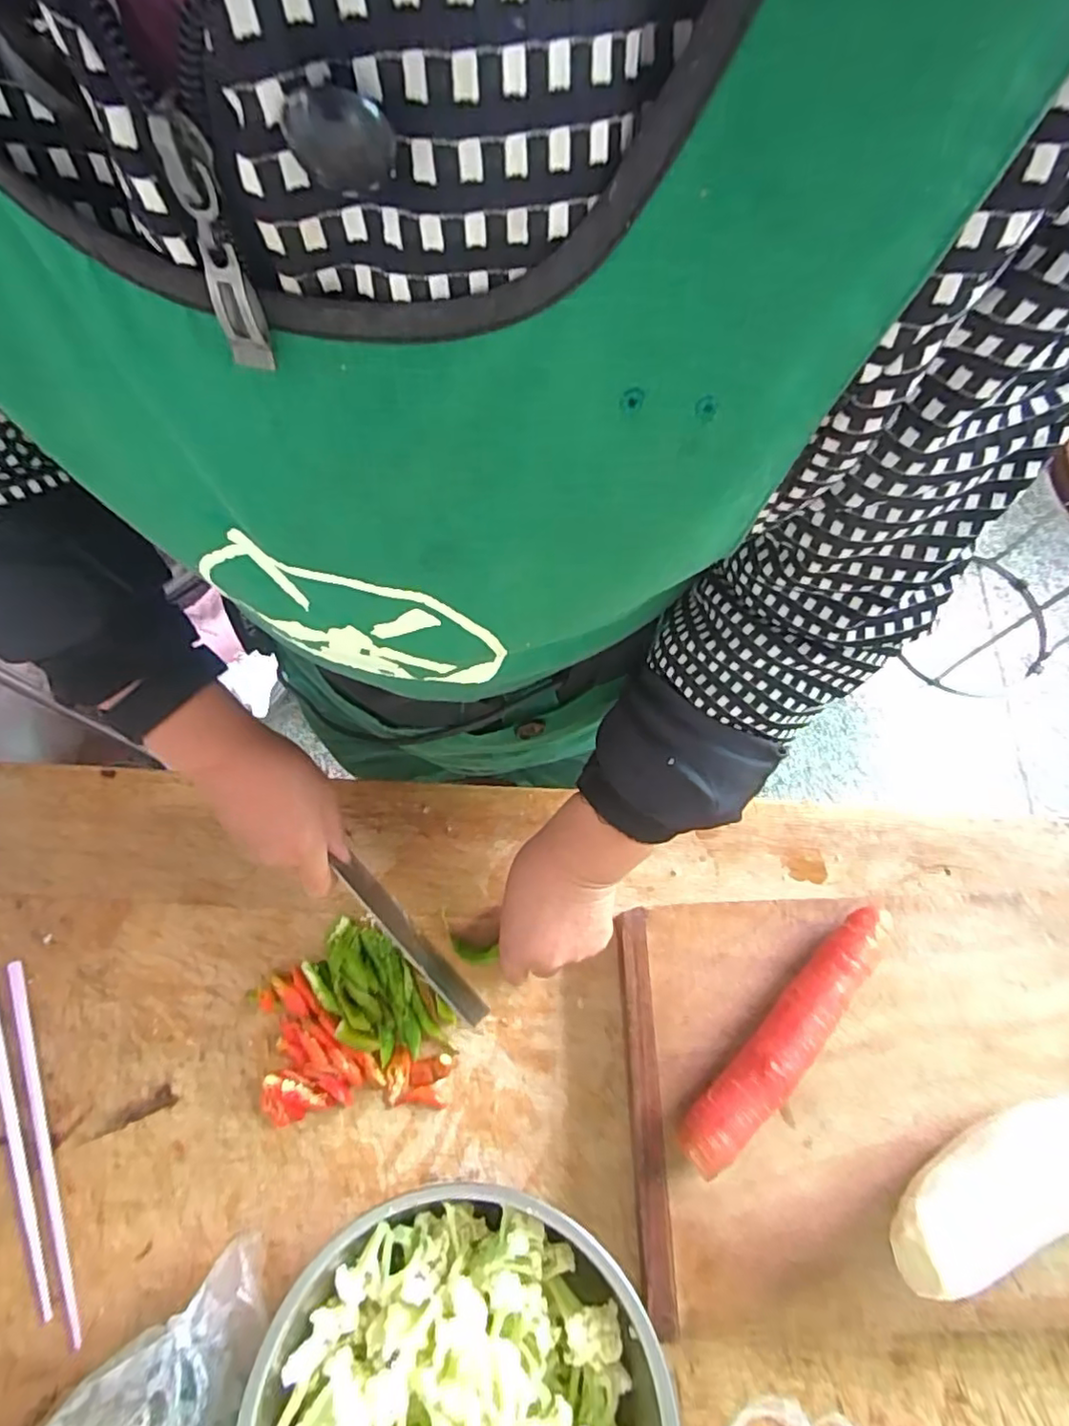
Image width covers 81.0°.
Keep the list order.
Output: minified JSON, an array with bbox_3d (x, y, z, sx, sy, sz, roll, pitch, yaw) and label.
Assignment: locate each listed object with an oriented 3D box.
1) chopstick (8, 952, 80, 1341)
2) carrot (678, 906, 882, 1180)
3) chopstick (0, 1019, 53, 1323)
[{"bbox_3d":[-0.333,0.287,0.422,0.010,0.004,0.237,-22,73,-7],"label":"chopstick"},{"bbox_3d":[0.161,0.206,0.403,0.033,0.038,0.188,42,76,13],"label":"carrot"},{"bbox_3d":[-0.356,0.275,0.424,0.011,0.007,0.237,-24,73,-8],"label":"chopstick"}]

